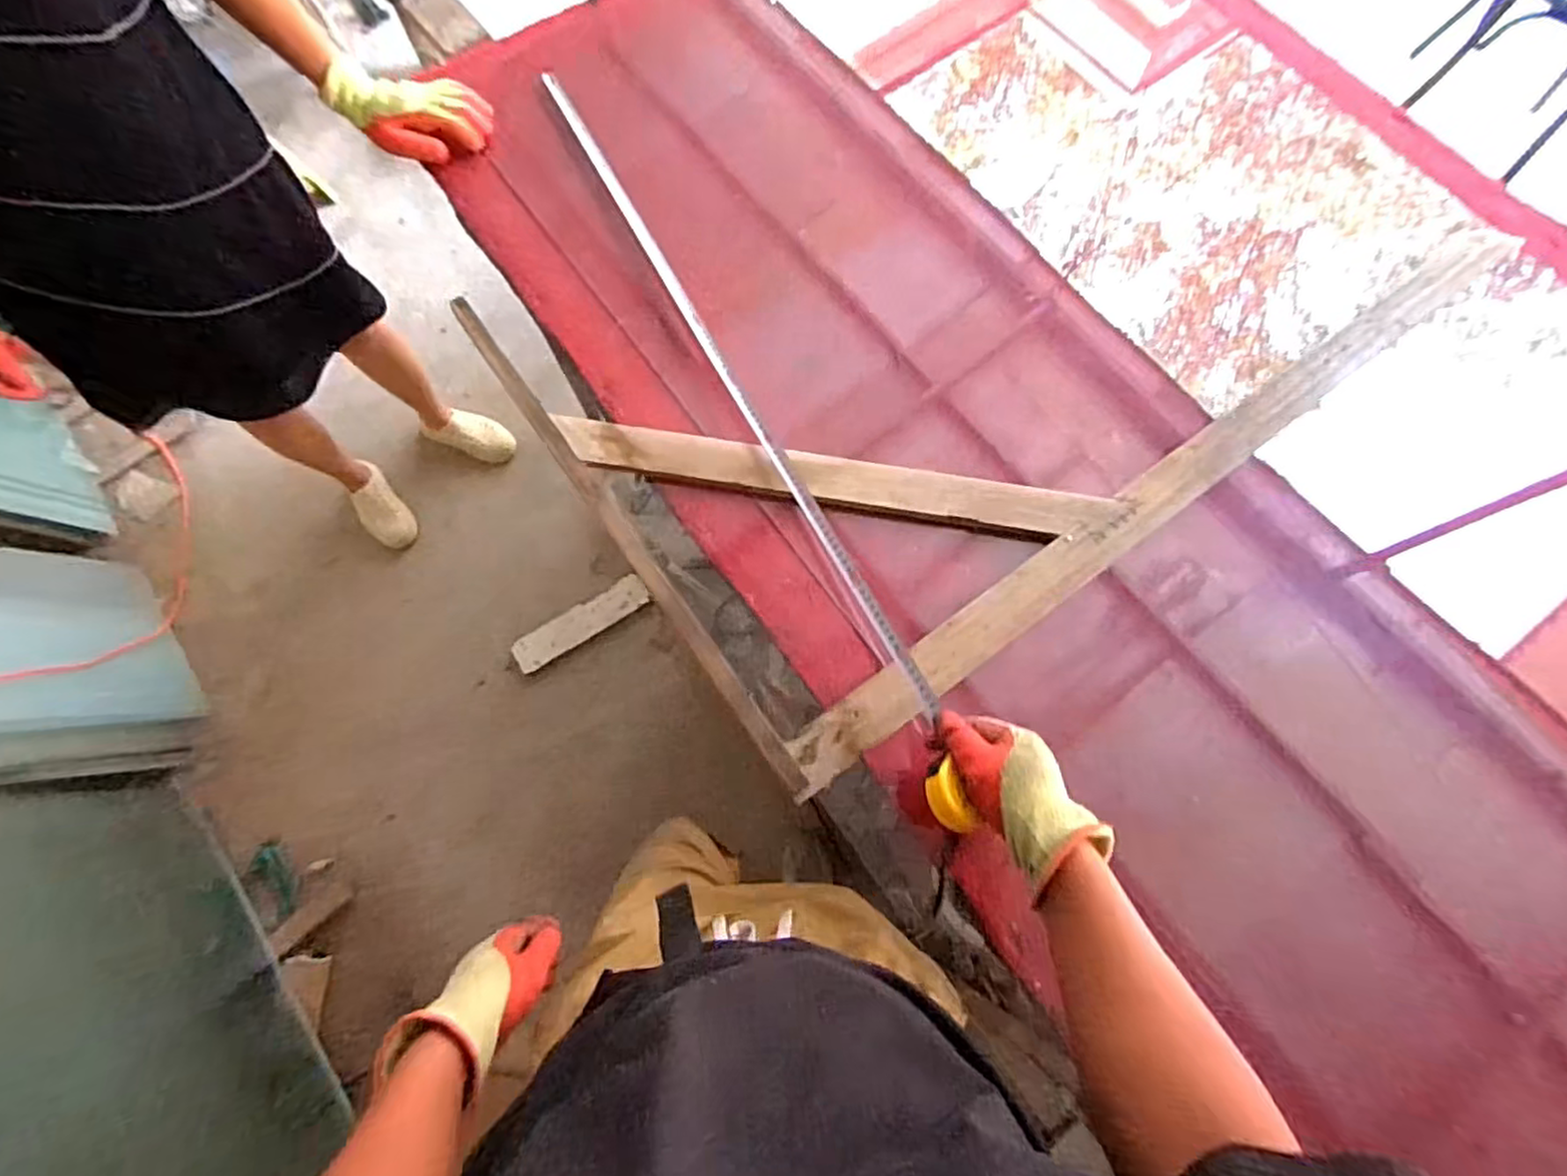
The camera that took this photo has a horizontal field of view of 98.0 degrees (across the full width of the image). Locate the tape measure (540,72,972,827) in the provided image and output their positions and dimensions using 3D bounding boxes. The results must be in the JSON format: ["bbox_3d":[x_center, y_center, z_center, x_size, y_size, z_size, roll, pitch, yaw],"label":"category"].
[{"bbox_3d":[-0.069,-0.253,0.832,0.029,0.078,1.133,-41,67,32],"label":"tape measure"}]

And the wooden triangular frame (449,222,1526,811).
[{"bbox_3d":[0.276,-0.321,0.864,1.115,0.069,0.643,-34,77,-9],"label":"wooden triangular frame"}]

